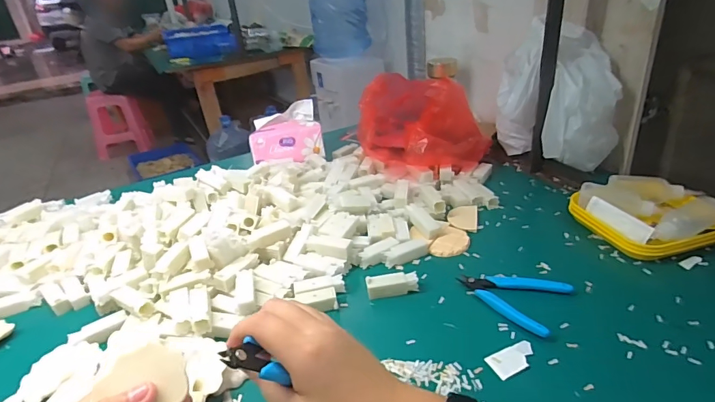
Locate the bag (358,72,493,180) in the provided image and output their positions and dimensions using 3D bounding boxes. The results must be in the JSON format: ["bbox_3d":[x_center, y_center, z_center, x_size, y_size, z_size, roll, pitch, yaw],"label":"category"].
[{"bbox_3d":[0.104,-0.142,0.797,0.170,0.148,0.221,-22,32,-27],"label":"bag"}]

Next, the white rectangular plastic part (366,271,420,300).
[{"bbox_3d":[0.042,0.101,0.514,0.061,0.025,0.018,-7,28,-2],"label":"white rectangular plastic part"}]

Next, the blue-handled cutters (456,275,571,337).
[{"bbox_3d":[0.170,0.105,0.485,0.111,0.010,0.084,16,35,34],"label":"blue-handled cutters"}]

